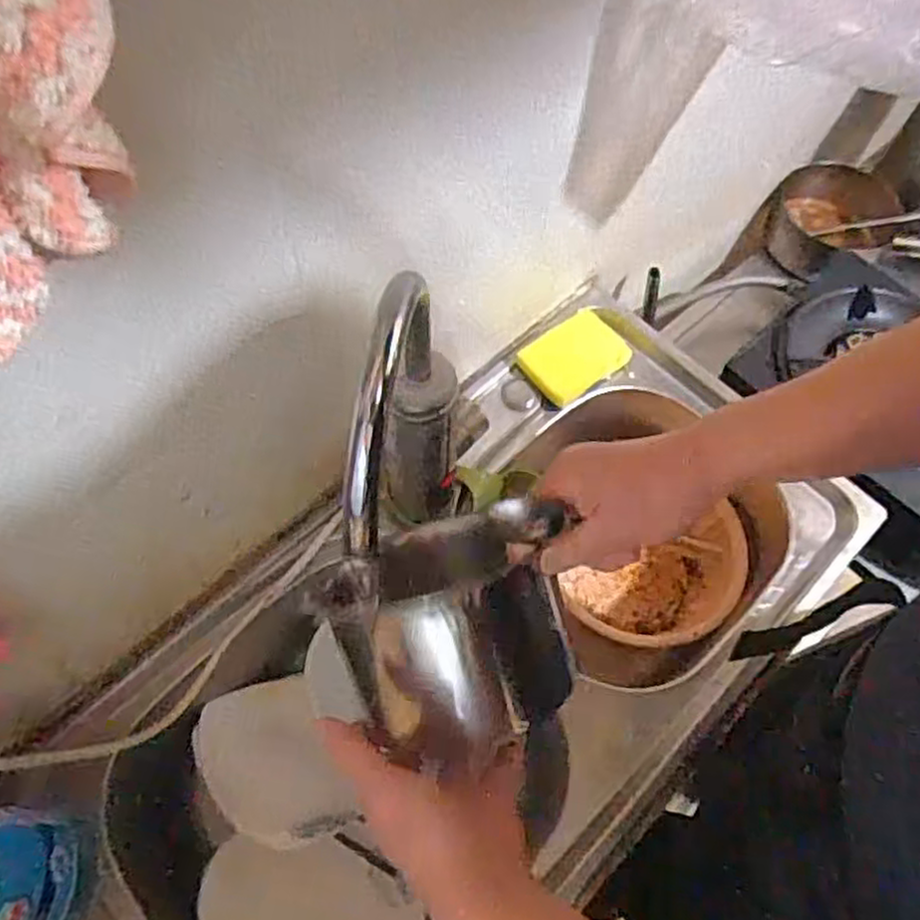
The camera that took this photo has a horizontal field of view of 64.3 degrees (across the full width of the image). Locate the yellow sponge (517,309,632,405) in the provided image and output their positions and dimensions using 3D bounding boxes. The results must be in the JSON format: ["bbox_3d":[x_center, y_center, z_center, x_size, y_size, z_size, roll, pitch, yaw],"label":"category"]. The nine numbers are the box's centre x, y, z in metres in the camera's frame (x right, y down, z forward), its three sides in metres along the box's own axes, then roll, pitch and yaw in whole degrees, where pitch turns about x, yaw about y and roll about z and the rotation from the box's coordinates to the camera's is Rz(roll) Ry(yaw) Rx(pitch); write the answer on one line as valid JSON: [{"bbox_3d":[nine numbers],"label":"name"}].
[{"bbox_3d":[0.120,-0.109,0.773,0.104,0.018,0.076,-38,93,-12],"label":"yellow sponge"}]

